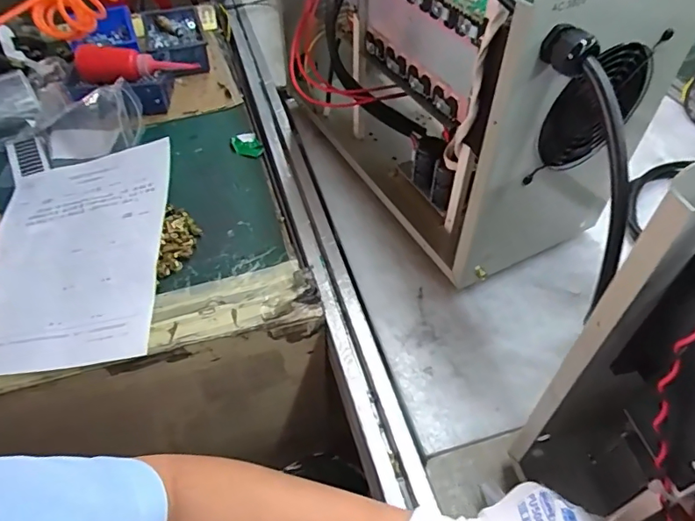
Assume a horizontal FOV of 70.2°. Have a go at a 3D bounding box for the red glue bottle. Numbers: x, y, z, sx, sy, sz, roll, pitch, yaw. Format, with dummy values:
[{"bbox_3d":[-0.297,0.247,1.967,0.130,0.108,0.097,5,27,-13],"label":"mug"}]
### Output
[{"bbox_3d":[-0.312,-0.281,0.709,0.189,0.045,0.041,7,50,7],"label":"red glue bottle"}]

